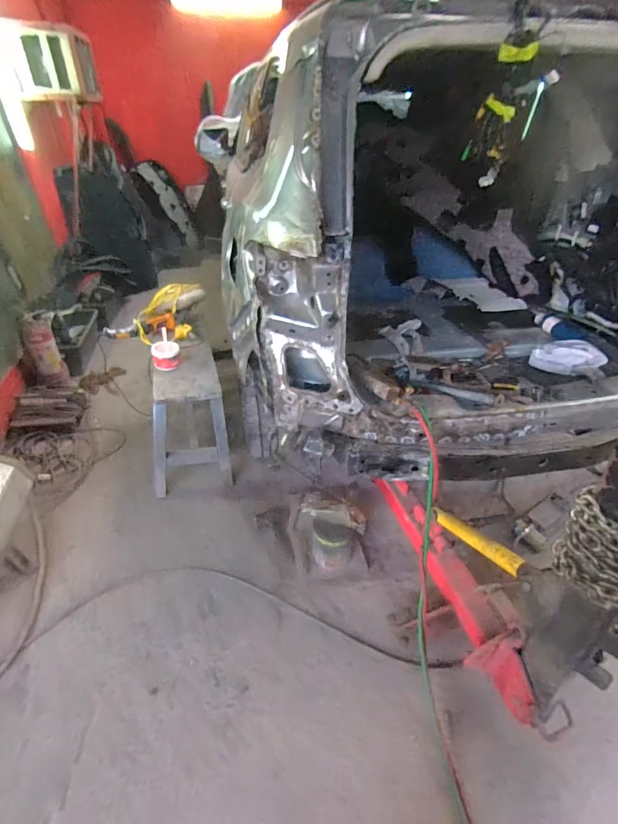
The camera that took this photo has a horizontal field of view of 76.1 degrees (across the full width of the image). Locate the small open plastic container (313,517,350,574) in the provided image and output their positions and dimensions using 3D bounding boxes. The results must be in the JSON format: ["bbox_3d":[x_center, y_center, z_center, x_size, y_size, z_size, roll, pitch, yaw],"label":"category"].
[{"bbox_3d":[0.092,0.520,1.555,0.143,0.158,0.147,0,42,0],"label":"small open plastic container"}]

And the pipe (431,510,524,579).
[{"bbox_3d":[0.539,0.409,1.295,0.054,0.059,0.404,-13,11,-14],"label":"pipe"}]

